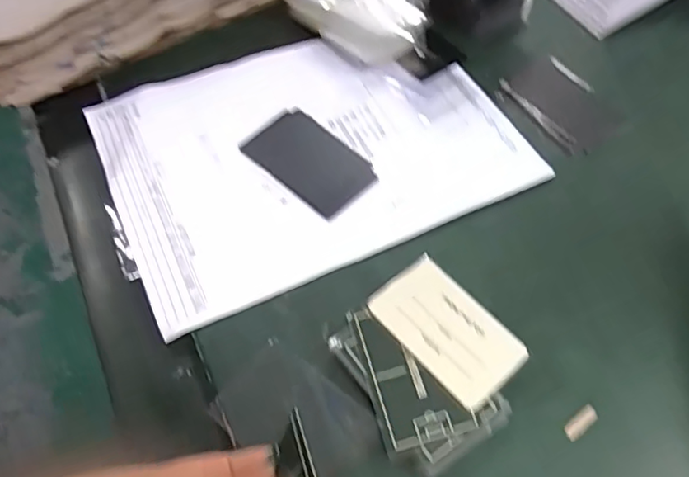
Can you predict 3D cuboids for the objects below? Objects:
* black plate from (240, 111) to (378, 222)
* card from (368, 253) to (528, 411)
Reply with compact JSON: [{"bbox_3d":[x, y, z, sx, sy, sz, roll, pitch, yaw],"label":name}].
[{"bbox_3d":[-0.025,-0.057,0.431,0.093,0.004,0.057,40,67,21],"label":"black plate"},{"bbox_3d":[0.061,0.053,0.344,0.054,0.004,0.086,-37,68,-23],"label":"card"}]

